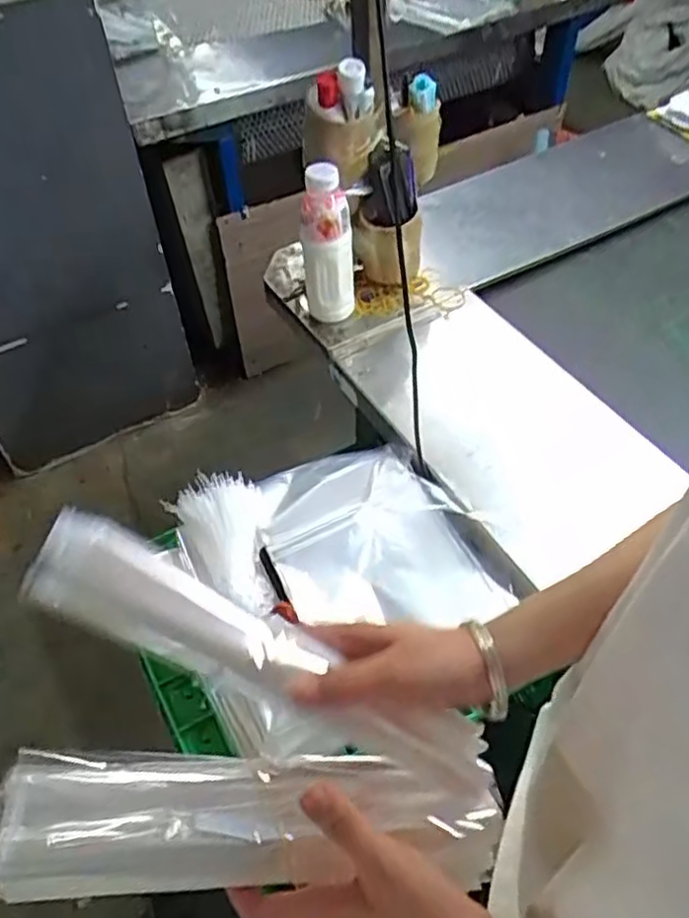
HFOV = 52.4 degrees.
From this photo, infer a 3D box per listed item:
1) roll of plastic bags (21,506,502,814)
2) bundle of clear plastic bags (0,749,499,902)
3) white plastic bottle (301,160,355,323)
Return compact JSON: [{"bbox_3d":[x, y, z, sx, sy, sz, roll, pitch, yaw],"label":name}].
[{"bbox_3d":[-0.038,0.114,0.389,0.286,0.027,0.055,30,55,-5],"label":"roll of plastic bags"},{"bbox_3d":[-0.048,0.193,0.382,0.261,0.030,0.066,4,51,-12],"label":"bundle of clear plastic bags"},{"bbox_3d":[-0.019,-0.266,0.889,0.066,0.192,0.058,-4,52,-1],"label":"white plastic bottle"}]

